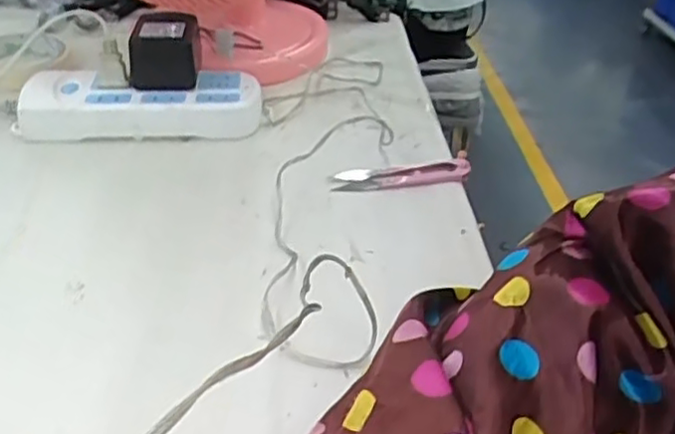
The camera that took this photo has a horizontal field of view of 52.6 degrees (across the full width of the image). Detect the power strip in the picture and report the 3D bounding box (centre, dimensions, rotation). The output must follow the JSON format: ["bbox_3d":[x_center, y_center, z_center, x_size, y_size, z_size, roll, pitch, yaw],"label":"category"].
[{"bbox_3d":[-0.156,-0.089,0.554,0.187,0.037,0.069,0,35,-9],"label":"power strip"}]

